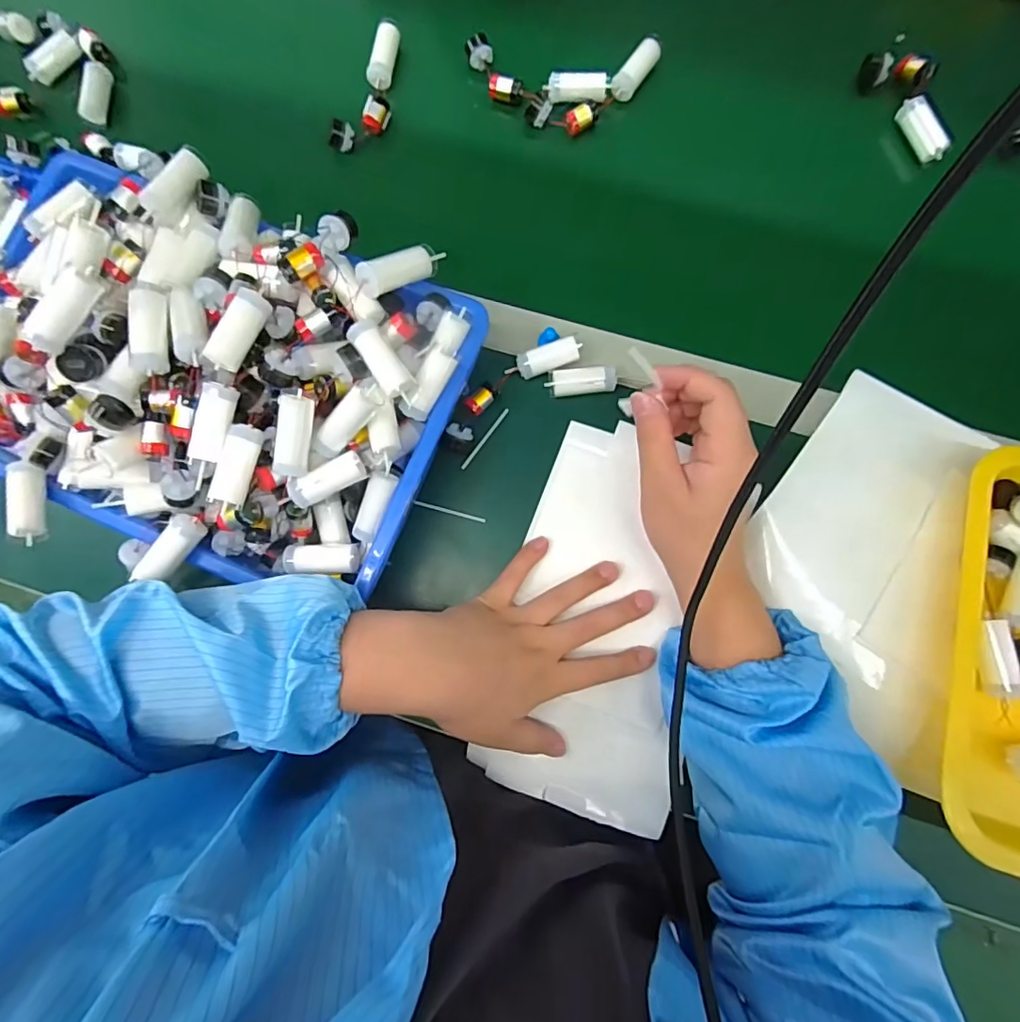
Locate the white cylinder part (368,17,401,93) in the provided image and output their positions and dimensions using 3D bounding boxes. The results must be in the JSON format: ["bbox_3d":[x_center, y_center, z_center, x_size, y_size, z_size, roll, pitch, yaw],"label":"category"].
[{"bbox_3d":[-0.111,-0.403,0.476,0.018,0.019,0.058,11,82,4],"label":"white cylinder part"}]

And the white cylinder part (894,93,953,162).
[{"bbox_3d":[0.338,-0.312,0.437,0.013,0.021,0.057,-19,81,0],"label":"white cylinder part"}]

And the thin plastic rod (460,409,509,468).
[{"bbox_3d":[-0.020,-0.057,0.423,0.005,0.004,0.058,37,85,7],"label":"thin plastic rod"}]

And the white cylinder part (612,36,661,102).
[{"bbox_3d":[0.110,-0.383,0.463,0.020,0.017,0.051,38,85,7],"label":"white cylinder part"}]

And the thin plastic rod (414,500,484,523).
[{"bbox_3d":[-0.047,0.001,0.415,0.057,0.005,0.004,15,83,5],"label":"thin plastic rod"}]

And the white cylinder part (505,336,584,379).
[{"bbox_3d":[0.026,-0.117,0.415,0.056,0.015,0.019,-18,81,0],"label":"white cylinder part"}]

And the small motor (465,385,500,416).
[{"bbox_3d":[-0.022,-0.087,0.417,0.028,0.011,0.014,-43,82,-4],"label":"small motor"}]

